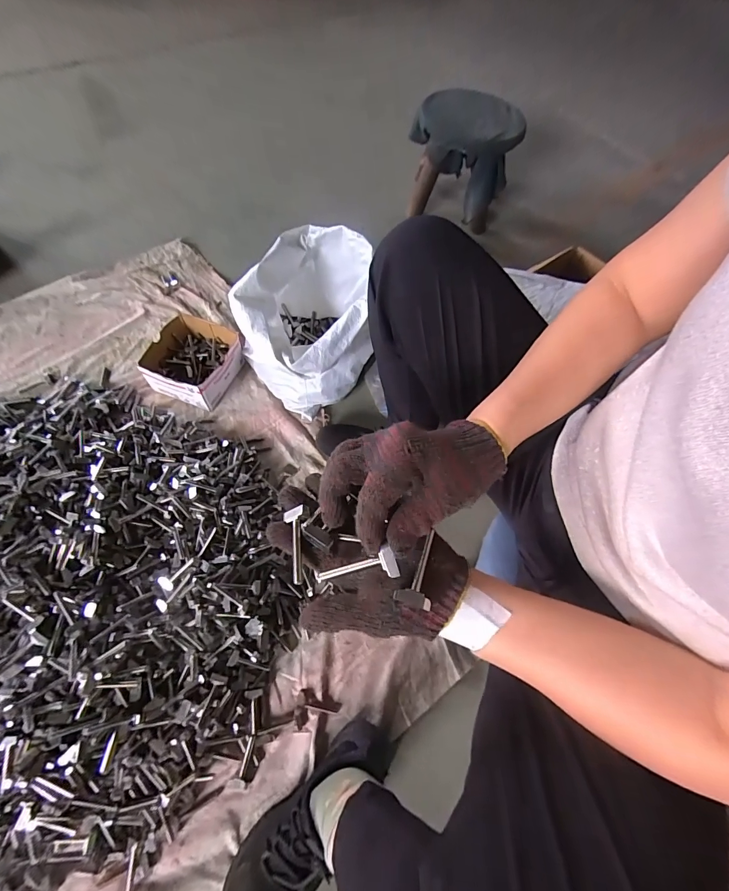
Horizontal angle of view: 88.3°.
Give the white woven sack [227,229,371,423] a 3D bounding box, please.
[{"bbox_3d":[-0.104,-0.204,0.677,0.233,0.245,0.261,0,64,-4],"label":"white woven sack"}]

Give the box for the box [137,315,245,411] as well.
[{"bbox_3d":[-0.331,-0.165,0.739,0.154,0.074,0.154,22,64,7],"label":"box"}]

